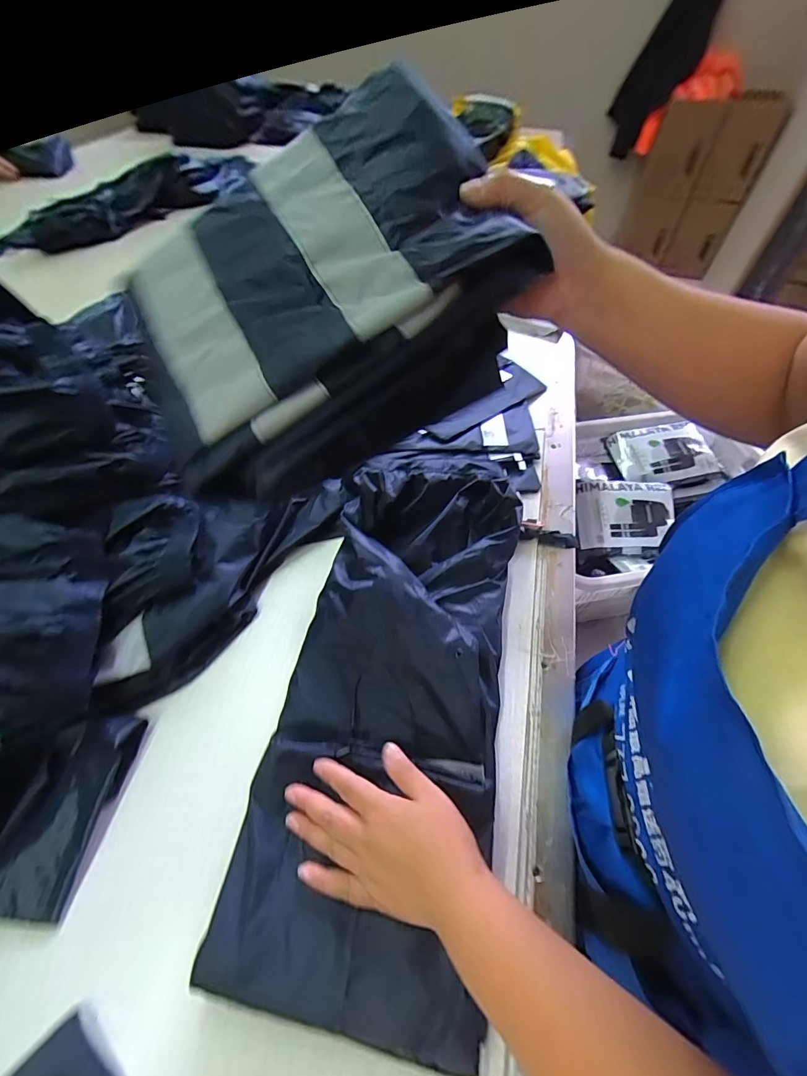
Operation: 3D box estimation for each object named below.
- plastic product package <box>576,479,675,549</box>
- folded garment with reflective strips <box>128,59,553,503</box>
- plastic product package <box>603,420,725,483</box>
[{"bbox_3d":[0.711,-0.081,1.311,0.304,0.054,0.243,4,53,1],"label":"plastic product package"},{"bbox_3d":[-0.054,-0.165,0.281,0.282,0.073,0.238,-41,81,0],"label":"folded garment with reflective strips"},{"bbox_3d":[0.883,-0.296,1.442,0.331,0.034,0.241,-8,54,-8],"label":"plastic product package"}]

